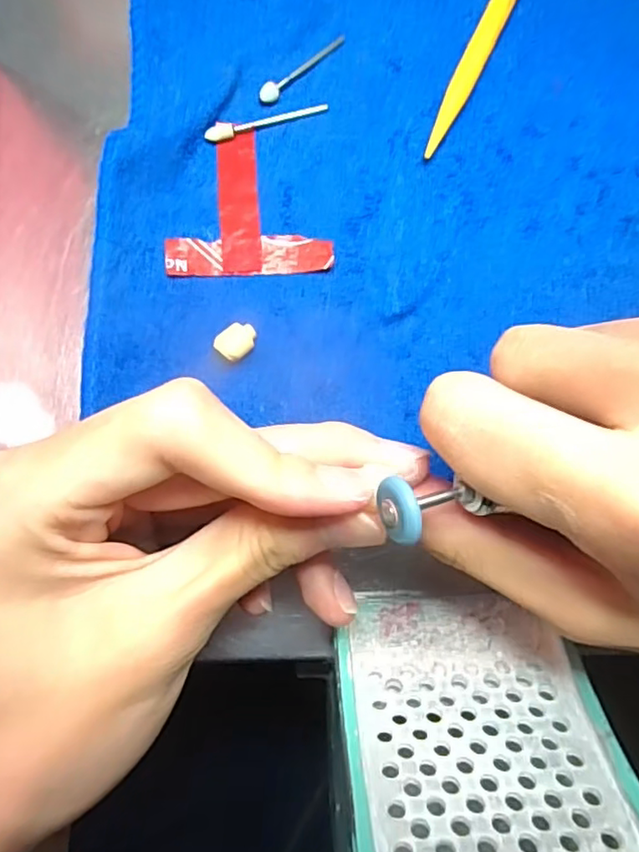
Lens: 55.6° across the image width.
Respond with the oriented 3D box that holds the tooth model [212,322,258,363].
[{"bbox_3d":[-0.028,-0.029,0.208,0.010,0.008,0.014,40,80,6],"label":"tooth model"}]

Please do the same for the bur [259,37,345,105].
[{"bbox_3d":[-0.006,-0.135,0.227,0.043,0.005,0.006,-43,83,-10],"label":"bur"}]

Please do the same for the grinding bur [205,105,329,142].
[{"bbox_3d":[-0.019,-0.112,0.223,0.047,0.004,0.005,-18,80,-6],"label":"grinding bur"}]

